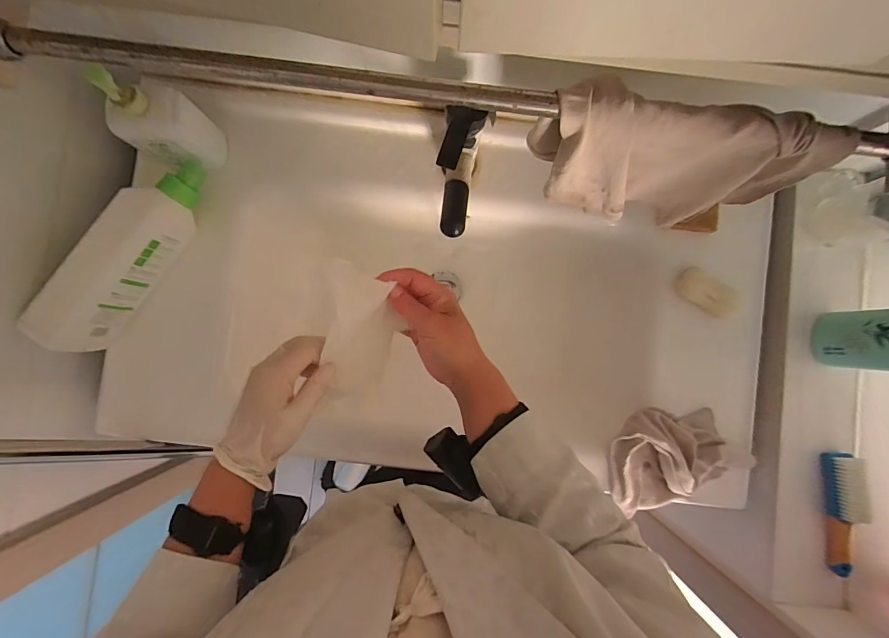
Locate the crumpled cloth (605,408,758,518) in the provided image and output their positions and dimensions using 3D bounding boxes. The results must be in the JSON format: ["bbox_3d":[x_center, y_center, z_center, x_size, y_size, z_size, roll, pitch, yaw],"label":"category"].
[{"bbox_3d":[0.310,0.177,0.543,0.180,0.050,0.132,-21,88,-2],"label":"crumpled cloth"}]

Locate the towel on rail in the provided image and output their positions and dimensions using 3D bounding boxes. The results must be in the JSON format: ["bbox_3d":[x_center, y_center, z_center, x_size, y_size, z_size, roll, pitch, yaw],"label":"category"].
[{"bbox_3d":[0.208,-0.144,0.406,0.241,0.170,0.066,8,87,-1],"label":"towel on rail"}]

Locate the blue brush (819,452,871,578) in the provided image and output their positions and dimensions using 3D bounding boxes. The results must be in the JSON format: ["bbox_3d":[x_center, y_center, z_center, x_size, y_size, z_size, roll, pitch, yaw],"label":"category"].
[{"bbox_3d":[0.522,0.253,0.529,0.029,0.050,0.151,-1,88,-2],"label":"blue brush"}]

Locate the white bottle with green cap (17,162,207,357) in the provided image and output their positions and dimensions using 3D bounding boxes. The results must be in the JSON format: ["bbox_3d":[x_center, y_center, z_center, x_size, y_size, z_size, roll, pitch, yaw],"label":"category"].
[{"bbox_3d":[-0.398,-0.083,0.523,0.053,0.091,0.280,35,87,0],"label":"white bottle with green cap"}]

